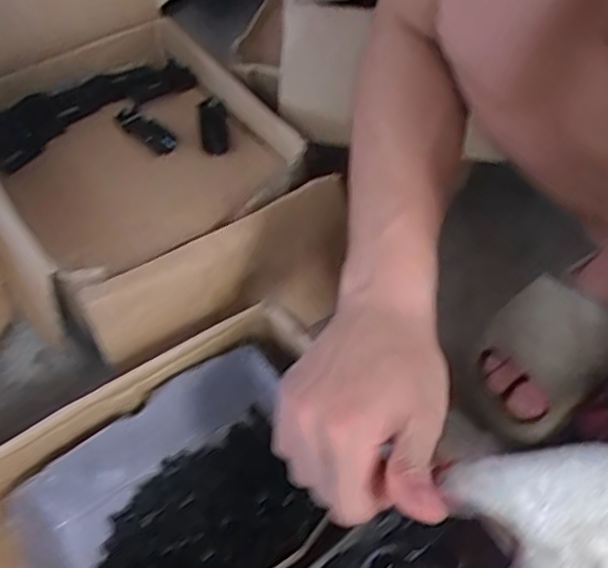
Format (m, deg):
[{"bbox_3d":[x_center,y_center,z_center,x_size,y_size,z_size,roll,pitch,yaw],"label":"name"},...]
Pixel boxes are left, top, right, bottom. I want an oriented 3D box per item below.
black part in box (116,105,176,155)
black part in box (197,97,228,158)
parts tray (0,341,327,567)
[{"bbox_3d":[-0.186,-0.180,0.718,0.037,0.016,0.091,-36,58,-24],"label":"black part in box"},{"bbox_3d":[-0.104,-0.182,0.713,0.031,0.016,0.088,-9,51,-5],"label":"black part in box"},{"bbox_3d":[-0.101,0.166,0.465,0.217,0.108,0.140,-28,55,-19],"label":"parts tray"}]

